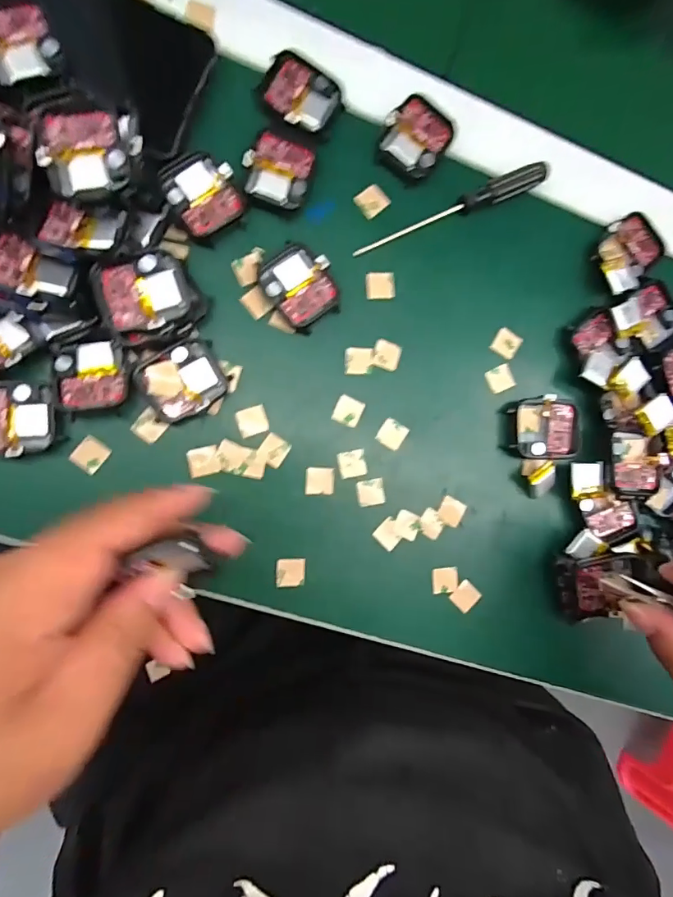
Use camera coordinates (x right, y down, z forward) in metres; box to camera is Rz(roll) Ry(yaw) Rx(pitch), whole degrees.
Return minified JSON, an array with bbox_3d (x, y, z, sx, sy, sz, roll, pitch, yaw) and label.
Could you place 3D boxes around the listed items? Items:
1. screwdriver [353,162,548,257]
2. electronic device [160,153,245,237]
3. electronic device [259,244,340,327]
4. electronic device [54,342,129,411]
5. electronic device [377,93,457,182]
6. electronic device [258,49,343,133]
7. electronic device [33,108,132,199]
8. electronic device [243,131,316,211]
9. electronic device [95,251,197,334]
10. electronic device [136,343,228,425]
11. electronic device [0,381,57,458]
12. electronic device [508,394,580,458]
[{"bbox_3d":[0.071,-0.146,0.285,0.130,0.011,0.013,-25,94,-8],"label":"screwdriver"},{"bbox_3d":[-0.073,-0.142,0.260,0.036,0.009,0.039,-33,95,-8],"label":"electronic device"},{"bbox_3d":[-0.021,-0.095,0.270,0.037,0.010,0.042,-43,97,-7],"label":"electronic device"},{"bbox_3d":[-0.129,-0.038,0.247,0.034,0.006,0.034,-8,91,-9],"label":"electronic device"},{"bbox_3d":[0.047,-0.187,0.282,0.037,0.010,0.043,36,85,-8],"label":"electronic device"},{"bbox_3d":[-0.021,-0.203,0.269,0.042,0.007,0.035,33,85,-8],"label":"electronic device"},{"bbox_3d":[-0.123,-0.144,0.231,0.037,0.018,0.036,-10,92,-9],"label":"electronic device"},{"bbox_3d":[-0.033,-0.158,0.266,0.036,0.007,0.038,15,88,-9],"label":"electronic device"},{"bbox_3d":[-0.096,-0.078,0.237,0.043,0.007,0.036,-21,93,-12],"label":"electronic device"},{"bbox_3d":[-0.085,-0.036,0.258,0.043,0.012,0.037,-28,95,-8],"label":"electronic device"},{"bbox_3d":[-0.168,-0.015,0.242,0.042,0.008,0.037,2,90,-9],"label":"electronic device"},{"bbox_3d":[0.131,-0.013,0.295,0.043,0.013,0.038,-1,90,-9],"label":"electronic device"}]

